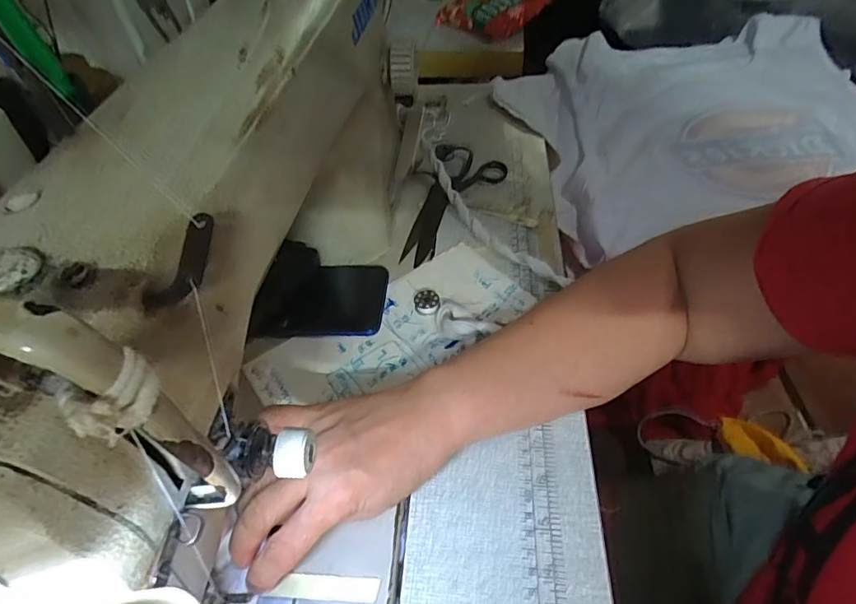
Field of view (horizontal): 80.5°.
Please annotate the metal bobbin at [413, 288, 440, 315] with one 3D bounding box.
[{"bbox_3d":[-0.001,-0.001,0.411,0.020,0.009,0.022,-9,48,-5],"label":"metal bobbin"}]

